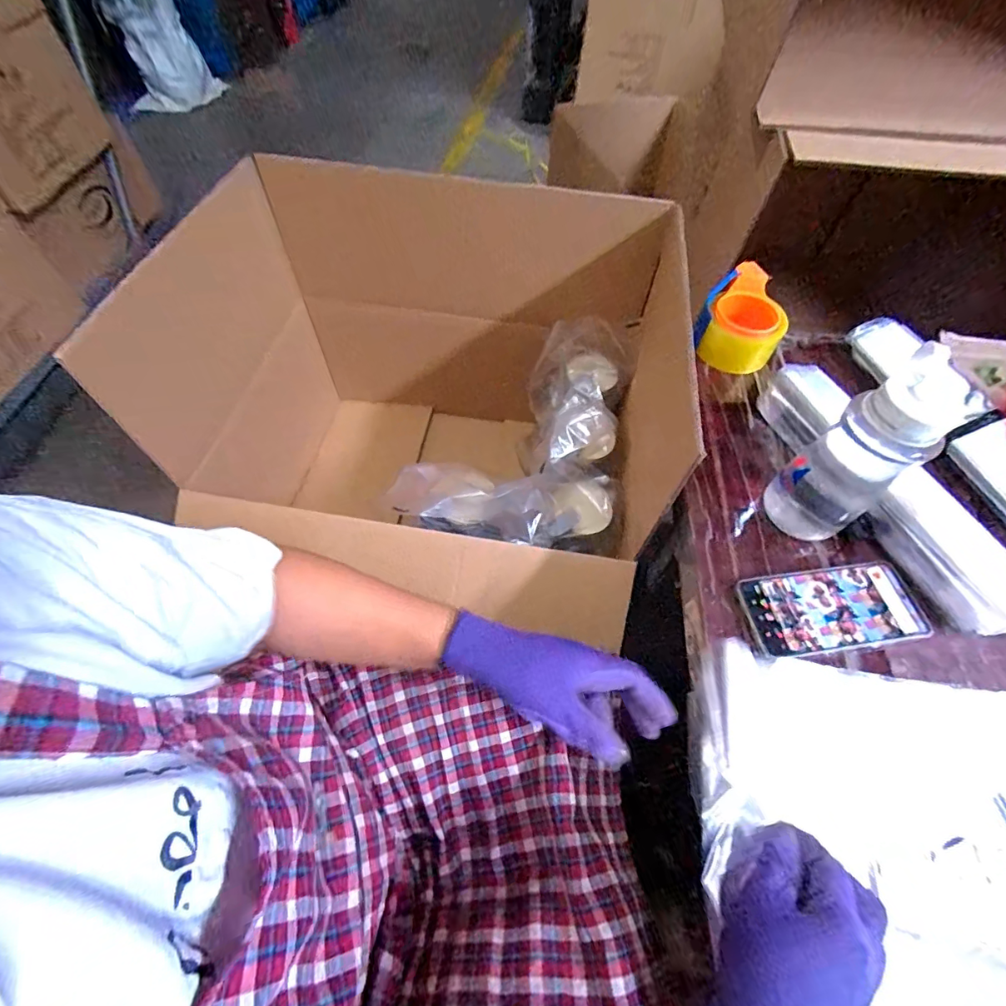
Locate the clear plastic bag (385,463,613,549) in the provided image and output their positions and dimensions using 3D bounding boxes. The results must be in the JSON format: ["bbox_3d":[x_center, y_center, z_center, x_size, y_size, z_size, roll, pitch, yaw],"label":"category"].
[{"bbox_3d":[-0.004,-0.013,0.671,0.322,0.098,0.135,3,57,1],"label":"clear plastic bag"}]

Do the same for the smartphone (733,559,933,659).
[{"bbox_3d":[0.308,0.101,0.454,0.161,0.014,0.077,-8,58,-6],"label":"smartphone"}]

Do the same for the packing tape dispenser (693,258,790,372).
[{"bbox_3d":[0.319,-0.245,0.638,0.103,0.066,0.148,26,61,15],"label":"packing tape dispenser"}]

